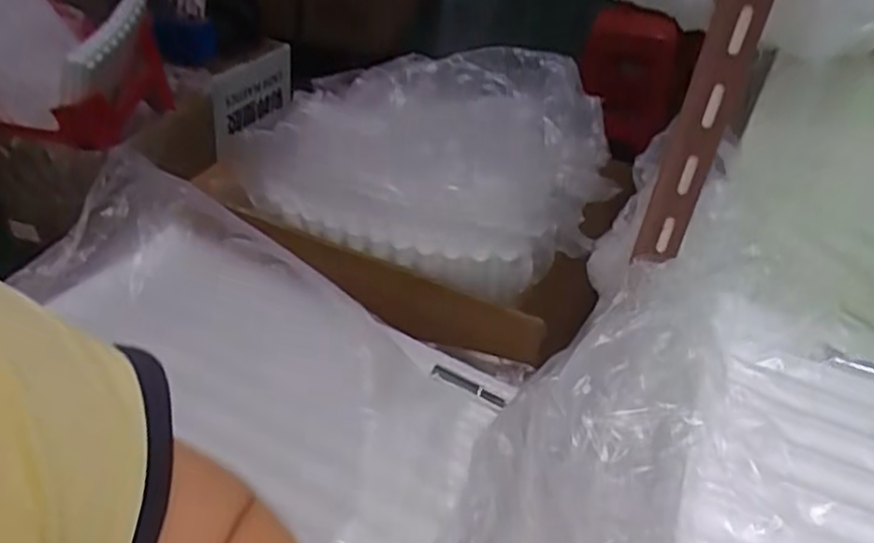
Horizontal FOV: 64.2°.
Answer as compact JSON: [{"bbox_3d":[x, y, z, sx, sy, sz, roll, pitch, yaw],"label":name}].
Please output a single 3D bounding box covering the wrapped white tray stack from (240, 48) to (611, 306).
[{"bbox_3d":[-0.012,-0.137,0.804,0.412,0.169,0.263,13,35,7],"label":"wrapped white tray stack"}]

